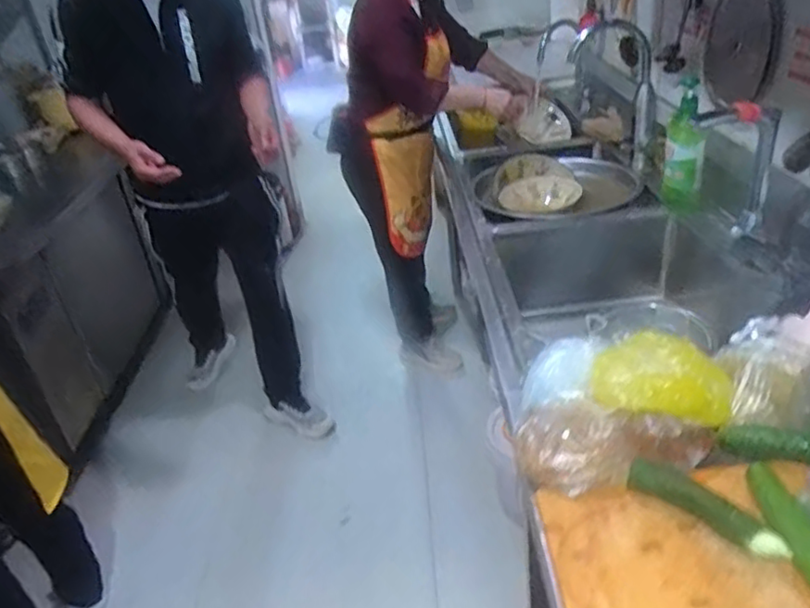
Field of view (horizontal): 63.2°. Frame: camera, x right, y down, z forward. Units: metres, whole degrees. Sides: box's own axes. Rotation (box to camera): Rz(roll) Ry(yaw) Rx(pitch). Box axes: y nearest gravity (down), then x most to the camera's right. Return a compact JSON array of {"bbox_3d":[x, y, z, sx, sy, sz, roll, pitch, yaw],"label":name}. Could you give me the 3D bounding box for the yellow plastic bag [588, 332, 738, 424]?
[{"bbox_3d":[0.320,0.095,0.816,0.153,0.062,0.109,-4,32,3],"label":"yellow plastic bag"}]

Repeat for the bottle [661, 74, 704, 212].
[{"bbox_3d":[0.606,-0.335,1.423,0.075,0.272,0.067,7,34,20],"label":"bottle"}]

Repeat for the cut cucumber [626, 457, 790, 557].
[{"bbox_3d":[0.311,0.212,0.685,0.025,0.036,0.162,-27,38,-31],"label":"cut cucumber"}]

